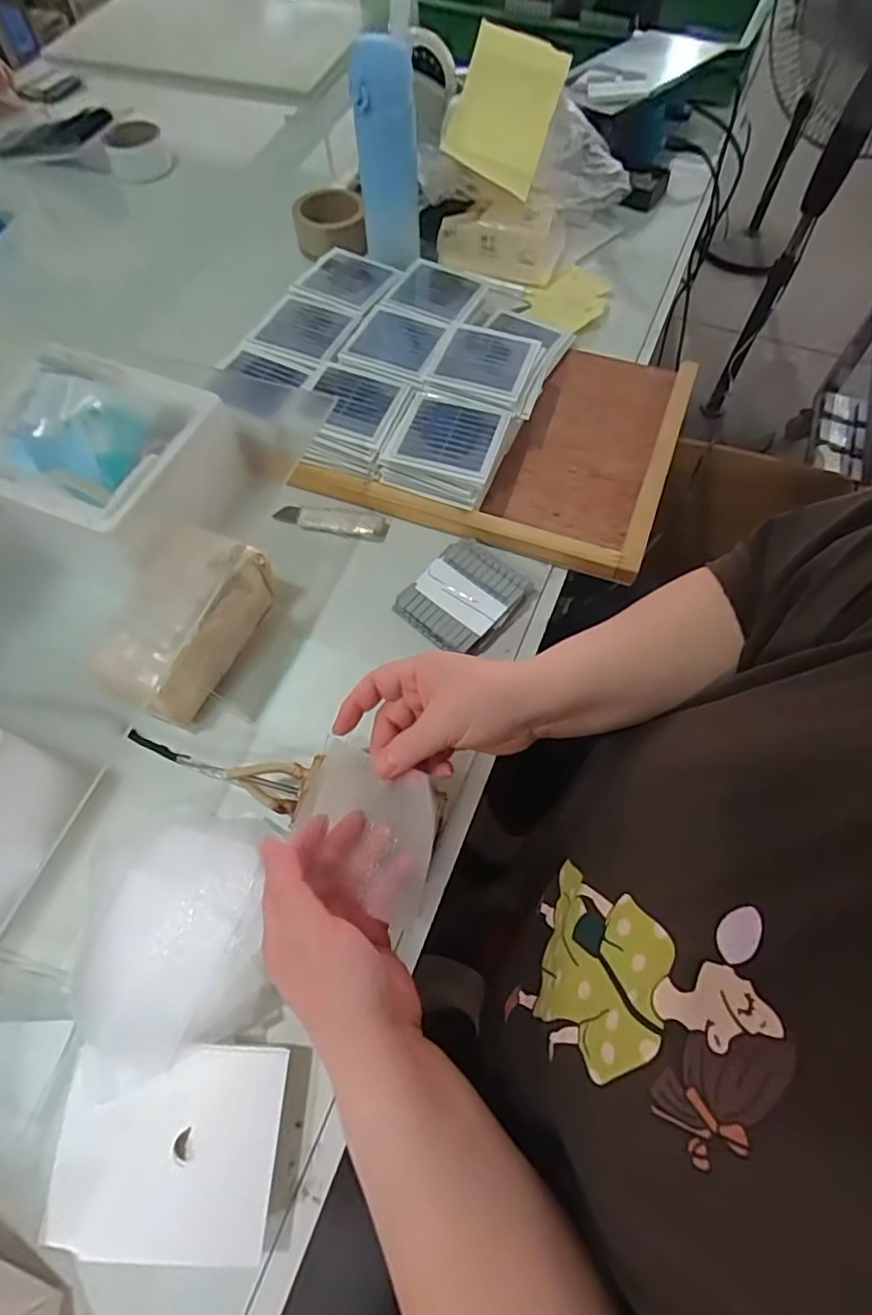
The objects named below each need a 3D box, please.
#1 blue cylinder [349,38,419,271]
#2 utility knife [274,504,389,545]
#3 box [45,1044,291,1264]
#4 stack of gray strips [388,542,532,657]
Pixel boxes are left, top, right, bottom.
[{"bbox_3d":[-0.055,-0.571,0.697,0.068,0.210,0.057,1,63,1],"label":"blue cylinder"},{"bbox_3d":[-0.102,-0.135,0.577,0.110,0.012,0.030,12,64,6],"label":"utility knife"},{"bbox_3d":[-0.151,0.281,0.346,0.116,0.035,0.095,2,63,1],"label":"box"},{"bbox_3d":[0.026,-0.053,0.527,0.084,0.029,0.098,39,70,18],"label":"stack of gray strips"}]

